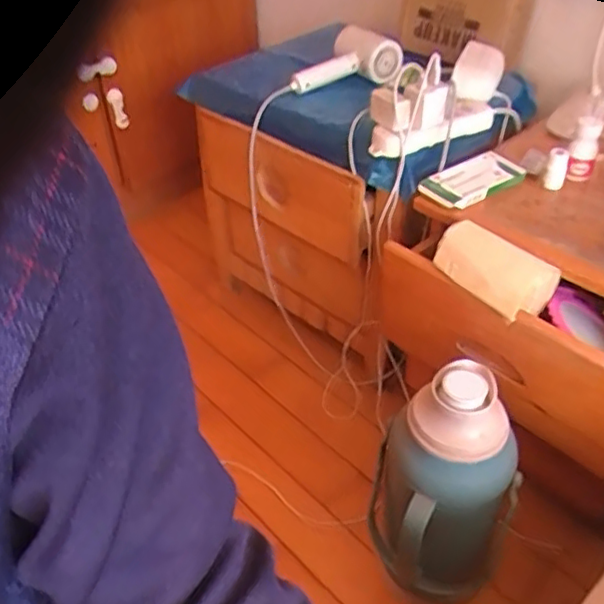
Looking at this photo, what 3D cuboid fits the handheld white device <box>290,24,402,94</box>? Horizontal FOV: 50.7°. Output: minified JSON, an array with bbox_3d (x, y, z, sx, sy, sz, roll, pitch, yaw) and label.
[{"bbox_3d":[0.085,-0.394,1.054,0.133,0.059,0.162,24,47,25],"label":"handheld white device"}]

